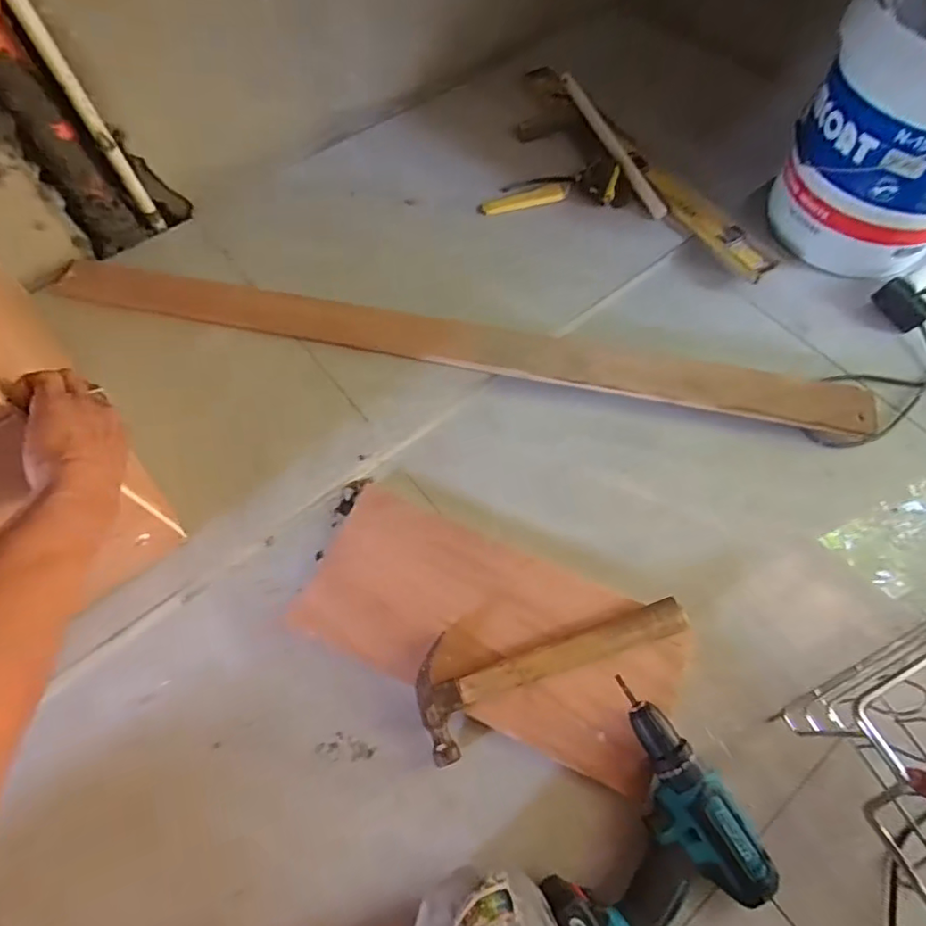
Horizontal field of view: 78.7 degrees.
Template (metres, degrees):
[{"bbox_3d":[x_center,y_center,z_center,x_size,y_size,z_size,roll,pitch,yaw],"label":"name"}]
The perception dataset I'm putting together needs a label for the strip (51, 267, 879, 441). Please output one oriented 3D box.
[{"bbox_3d":[-0.018,-0.169,0.810,1.174,0.036,0.068,12,67,6],"label":"strip"}]

